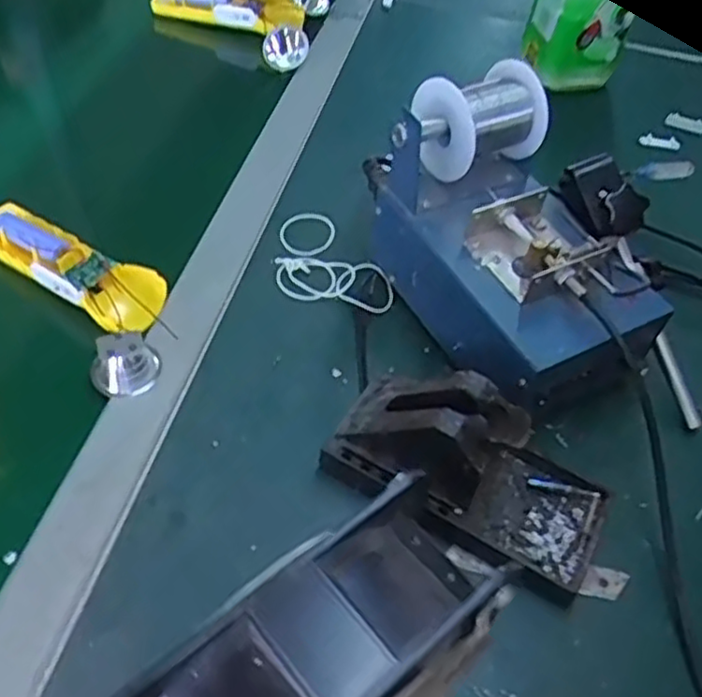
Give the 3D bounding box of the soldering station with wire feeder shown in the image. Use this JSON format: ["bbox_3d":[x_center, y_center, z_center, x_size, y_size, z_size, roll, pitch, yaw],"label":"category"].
[{"bbox_3d":[0.110,-0.070,0.476,0.129,0.127,0.222,-20,56,-21],"label":"soldering station with wire feeder"}]

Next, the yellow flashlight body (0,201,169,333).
[{"bbox_3d":[-0.197,-0.060,0.504,0.168,0.025,0.049,30,54,18],"label":"yellow flashlight body"}]

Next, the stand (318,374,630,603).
[{"bbox_3d":[0.078,0.065,0.403,0.173,0.072,0.084,29,54,17],"label":"stand"}]

